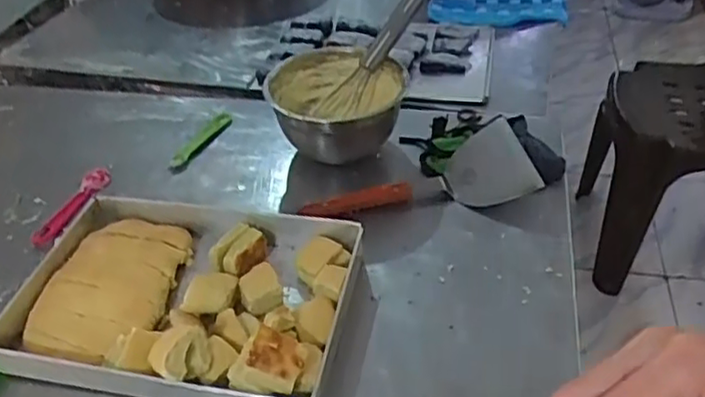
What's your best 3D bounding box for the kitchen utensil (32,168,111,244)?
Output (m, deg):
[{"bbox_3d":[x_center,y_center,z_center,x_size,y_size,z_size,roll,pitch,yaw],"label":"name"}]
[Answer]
[{"bbox_3d":[-0.334,0.006,0.786,0.027,0.018,0.127,10,41,14],"label":"kitchen utensil"}]

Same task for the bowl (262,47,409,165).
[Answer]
[{"bbox_3d":[-0.018,-0.105,0.827,0.159,0.110,0.170,-4,40,3],"label":"bowl"}]

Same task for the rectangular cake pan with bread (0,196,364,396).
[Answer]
[{"bbox_3d":[-0.164,0.091,0.640,0.314,0.060,0.212,7,40,10],"label":"rectangular cake pan with bread"}]

